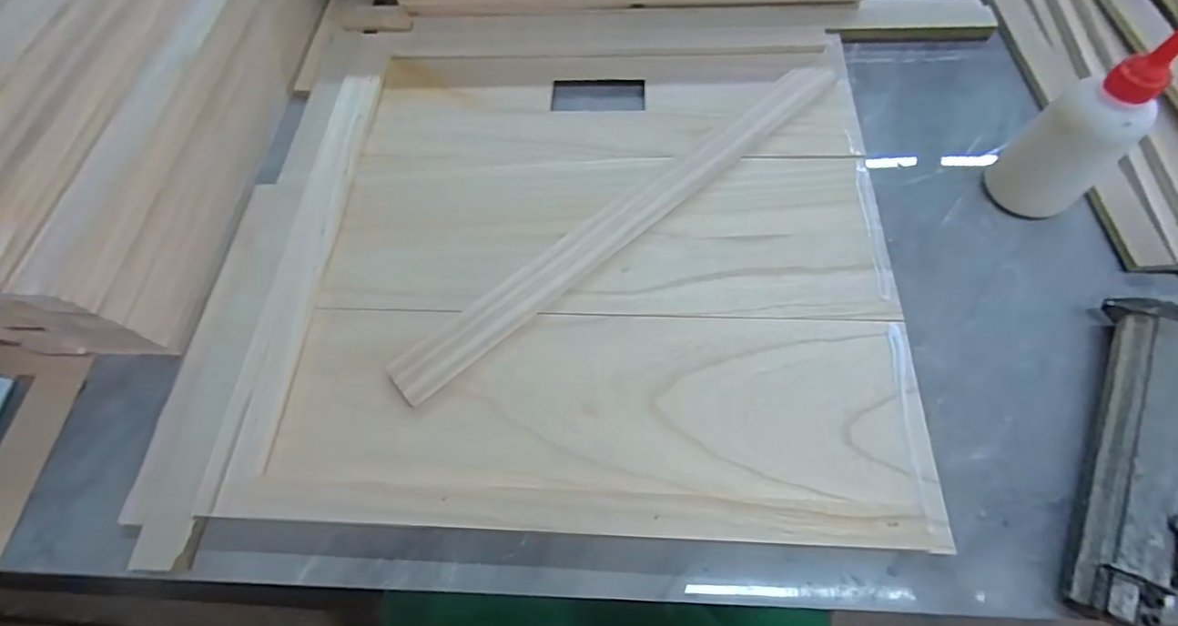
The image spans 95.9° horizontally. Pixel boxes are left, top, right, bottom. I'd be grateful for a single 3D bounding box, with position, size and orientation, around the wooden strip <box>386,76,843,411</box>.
[{"bbox_3d":[0.035,-0.082,0.432,0.440,0.011,0.043,-39,69,-14],"label":"wooden strip"}]

